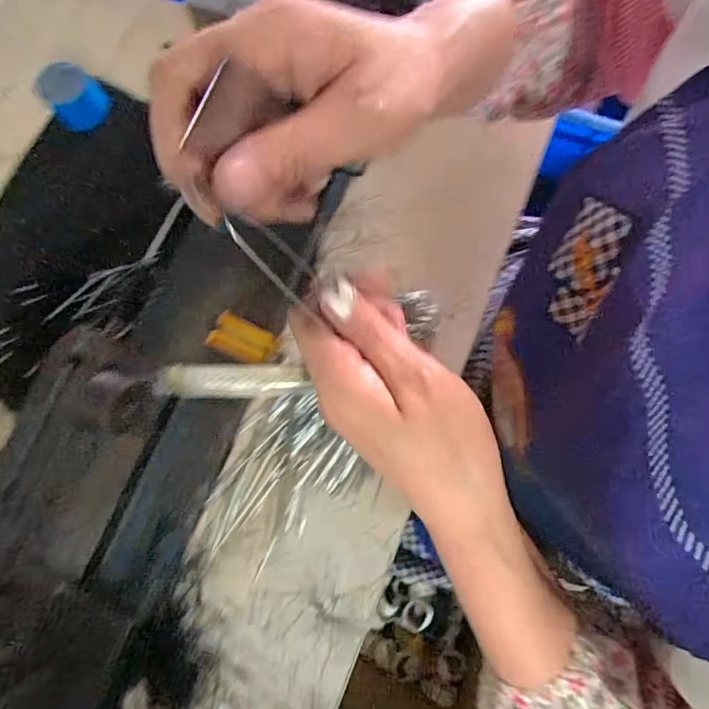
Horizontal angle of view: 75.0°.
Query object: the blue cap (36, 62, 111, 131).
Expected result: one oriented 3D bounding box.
[{"bbox_3d":[-0.265,-0.246,0.438,0.050,0.035,0.045,-44,79,-4],"label":"blue cap"}]

